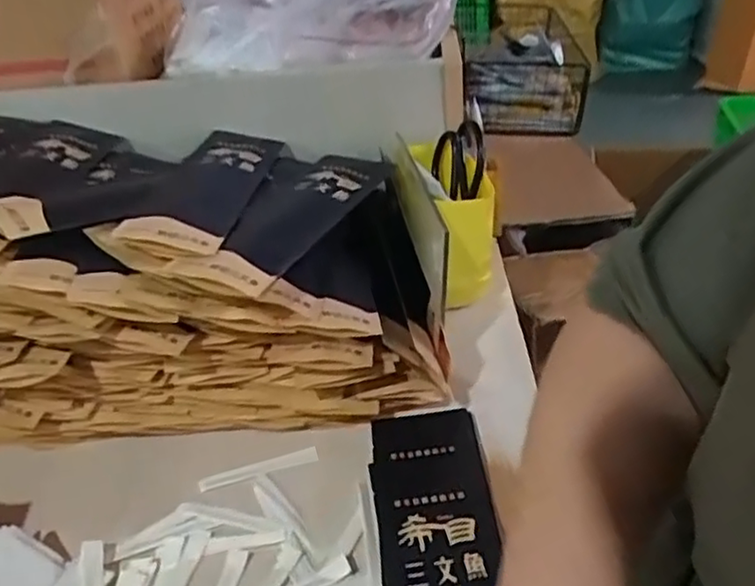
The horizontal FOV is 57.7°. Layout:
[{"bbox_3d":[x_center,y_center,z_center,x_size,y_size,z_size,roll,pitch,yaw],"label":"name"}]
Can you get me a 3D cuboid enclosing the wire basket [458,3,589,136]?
[{"bbox_3d":[0.182,-0.281,0.876,0.133,0.095,0.193,-2,35,5],"label":"wire basket"}]

